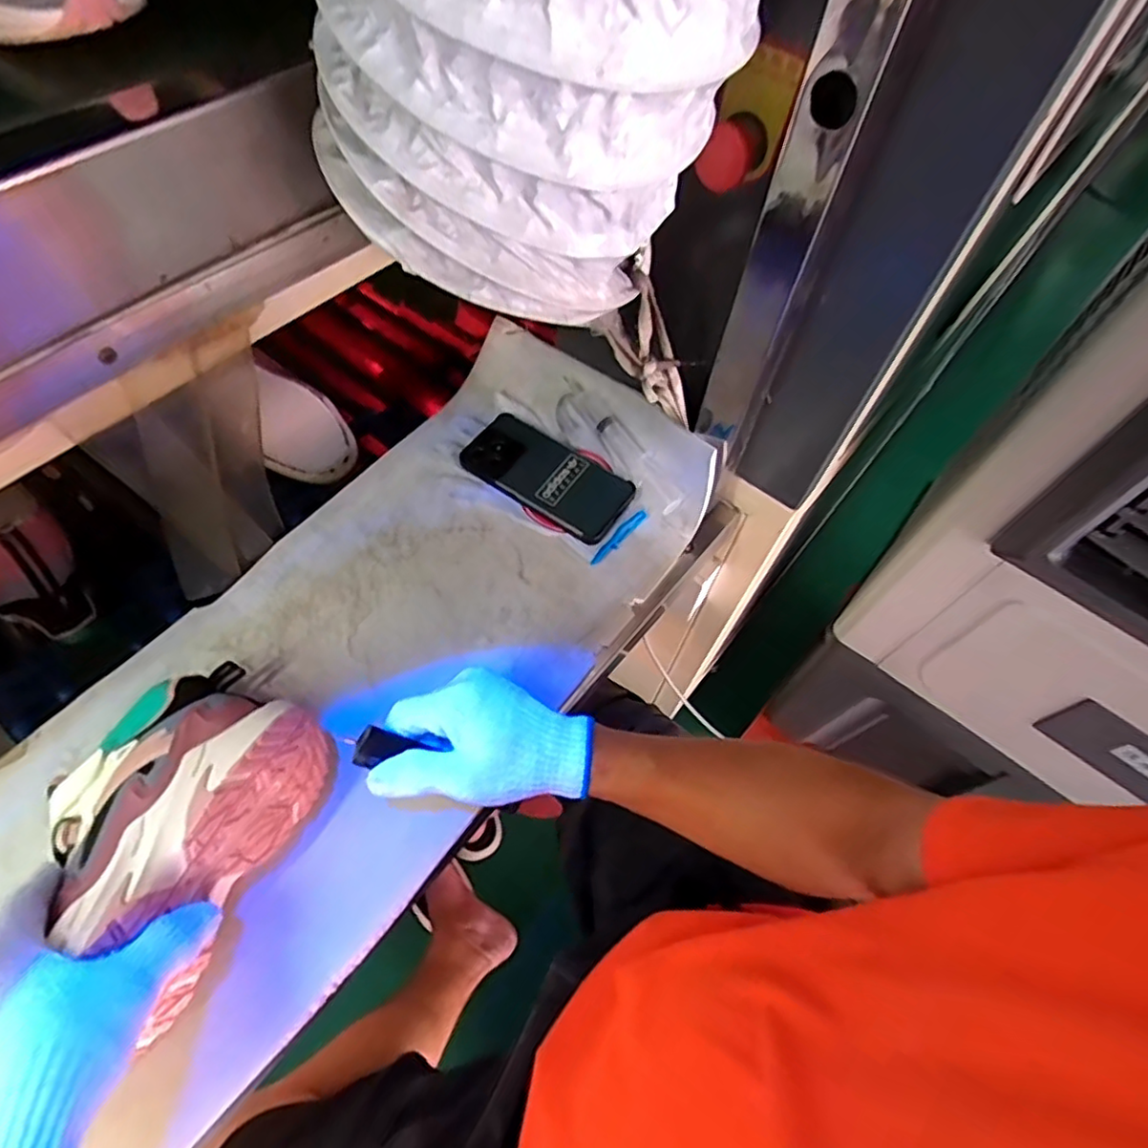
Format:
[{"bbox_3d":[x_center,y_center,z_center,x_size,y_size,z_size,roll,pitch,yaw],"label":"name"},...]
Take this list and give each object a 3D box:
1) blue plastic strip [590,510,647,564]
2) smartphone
[{"bbox_3d":[0.043,-0.035,0.608,0.011,0.012,0.073,37,64,16],"label":"blue plastic strip"},{"bbox_3d":[-0.026,-0.098,0.624,0.164,0.012,0.080,34,68,12],"label":"smartphone"}]

